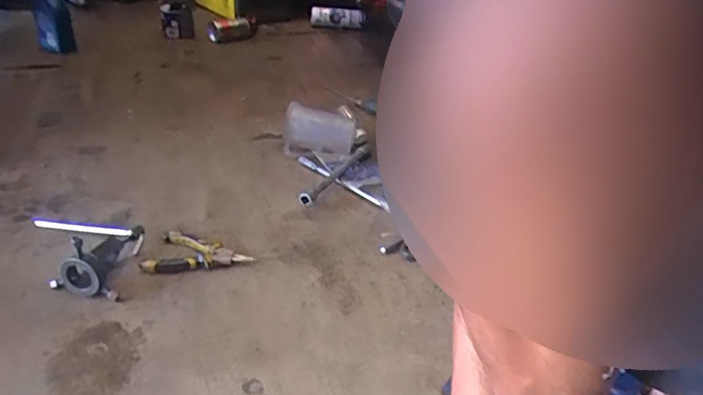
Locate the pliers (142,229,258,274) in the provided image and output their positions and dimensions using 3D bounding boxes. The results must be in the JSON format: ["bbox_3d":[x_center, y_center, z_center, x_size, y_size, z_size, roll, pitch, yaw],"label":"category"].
[{"bbox_3d":[-0.213,0.080,0.751,0.142,0.018,0.089,7,31,7],"label":"pliers"}]

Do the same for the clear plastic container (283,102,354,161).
[{"bbox_3d":[-0.065,-0.127,1.044,0.137,0.081,0.045,8,31,8],"label":"clear plastic container"}]

